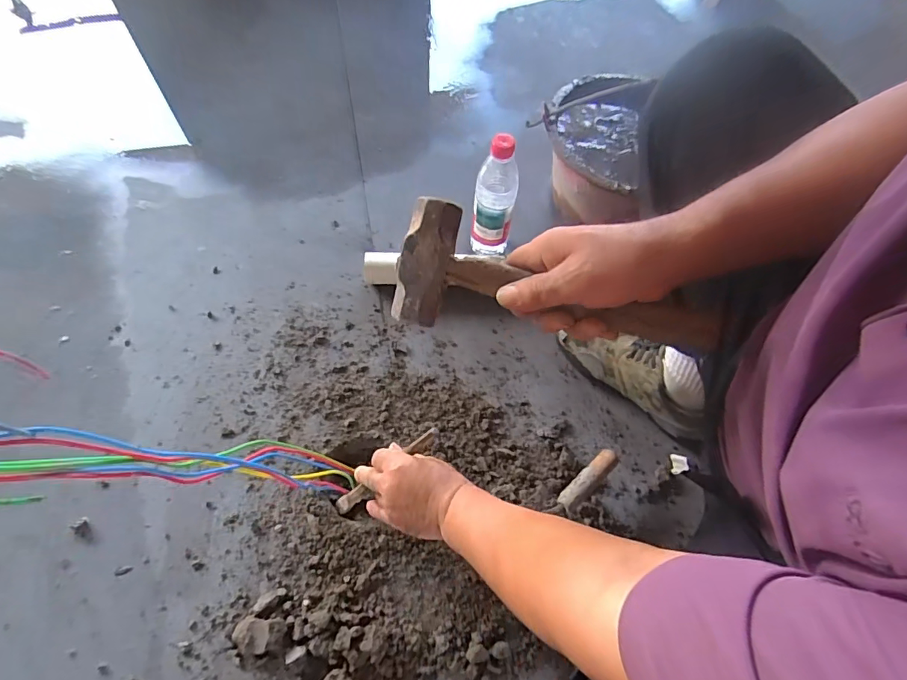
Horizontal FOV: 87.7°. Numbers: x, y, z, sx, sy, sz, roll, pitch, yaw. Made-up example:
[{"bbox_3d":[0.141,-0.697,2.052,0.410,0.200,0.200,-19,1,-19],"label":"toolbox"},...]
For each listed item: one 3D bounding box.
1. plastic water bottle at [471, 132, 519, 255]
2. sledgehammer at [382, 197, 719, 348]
[{"bbox_3d":[0.066,-0.219,0.741,0.064,0.221,0.063,7,64,0],"label":"plastic water bottle"},{"bbox_3d":[0.079,-0.054,0.388,0.252,0.043,0.096,5,97,3],"label":"sledgehammer"}]

